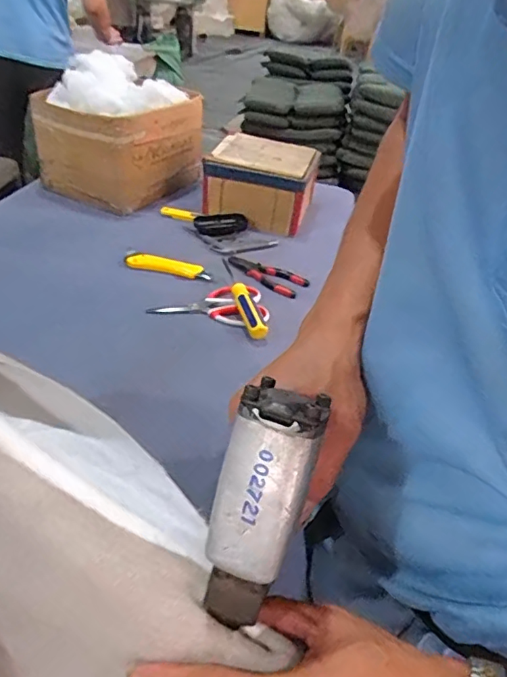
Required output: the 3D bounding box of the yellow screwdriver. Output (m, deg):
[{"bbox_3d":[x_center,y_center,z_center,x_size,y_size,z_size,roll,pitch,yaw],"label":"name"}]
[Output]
[{"bbox_3d":[-0.020,-0.069,0.831,0.026,0.023,0.204,-5,38,-17],"label":"yellow screwdriver"}]

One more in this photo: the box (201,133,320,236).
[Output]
[{"bbox_3d":[0.022,-0.340,1.125,0.209,0.130,0.225,15,37,10],"label":"box"}]

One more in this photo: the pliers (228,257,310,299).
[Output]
[{"bbox_3d":[0.020,-0.113,0.931,0.152,0.022,0.055,20,38,17],"label":"pliers"}]

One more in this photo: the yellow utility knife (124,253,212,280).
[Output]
[{"bbox_3d":[-0.152,-0.131,0.913,0.150,0.016,0.029,10,36,4],"label":"yellow utility knife"}]

